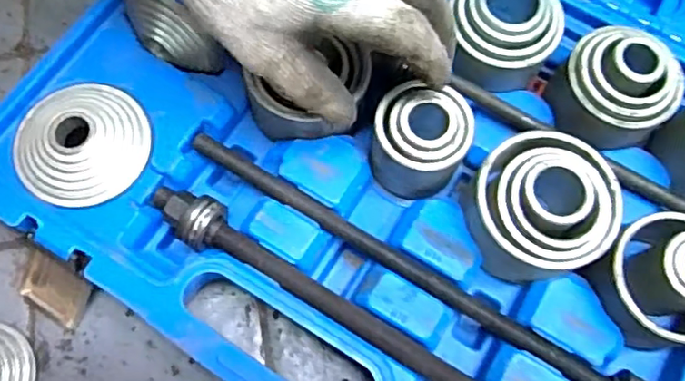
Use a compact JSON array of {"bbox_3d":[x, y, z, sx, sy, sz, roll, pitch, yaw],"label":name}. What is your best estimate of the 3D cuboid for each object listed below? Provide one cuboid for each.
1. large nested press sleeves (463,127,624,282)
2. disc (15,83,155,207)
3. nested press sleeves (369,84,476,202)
[{"bbox_3d":[0.123,0.010,0.365,0.091,0.040,0.083,1,71,-2],"label":"large nested press sleeves"},{"bbox_3d":[-0.173,-0.033,0.383,0.082,0.018,0.084,1,71,-2],"label":"disc"},{"bbox_3d":[0.051,-0.030,0.391,0.061,0.071,0.058,0,72,-1],"label":"nested press sleeves"}]

